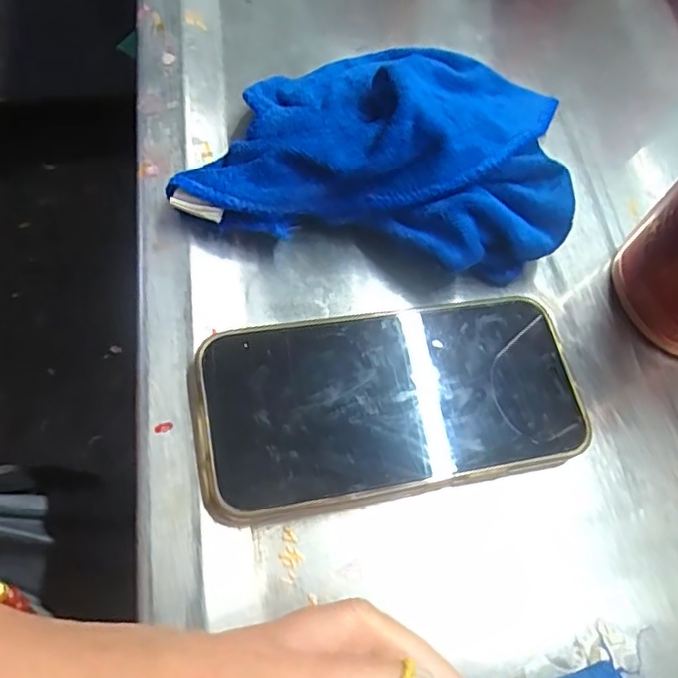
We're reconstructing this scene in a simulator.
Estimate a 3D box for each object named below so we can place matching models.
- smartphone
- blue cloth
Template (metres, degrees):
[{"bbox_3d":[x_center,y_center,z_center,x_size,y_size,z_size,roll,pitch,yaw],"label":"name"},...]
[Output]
[{"bbox_3d":[0.023,0.025,0.254,0.158,0.006,0.078,-8,68,-12],"label":"smartphone"},{"bbox_3d":[0.025,-0.105,0.293,0.171,0.056,0.137,13,61,-3],"label":"blue cloth"}]

